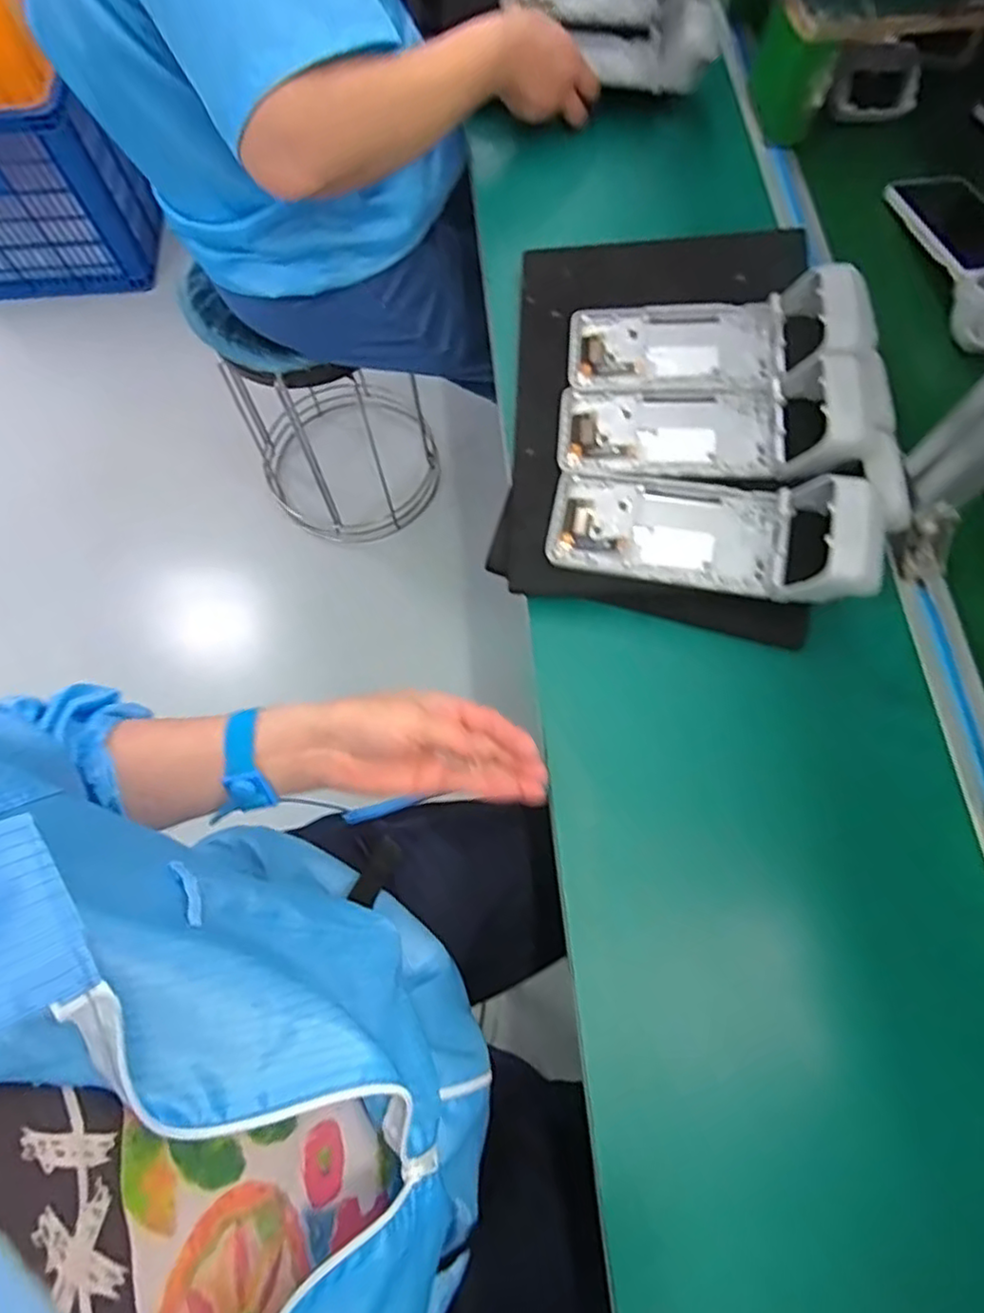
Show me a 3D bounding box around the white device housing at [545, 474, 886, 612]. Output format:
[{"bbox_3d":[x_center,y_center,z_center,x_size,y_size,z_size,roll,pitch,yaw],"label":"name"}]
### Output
[{"bbox_3d":[0.161,-0.092,0.494,0.230,0.049,0.093,10,73,20],"label":"white device housing"}]

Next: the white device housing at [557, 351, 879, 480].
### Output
[{"bbox_3d":[0.170,-0.181,0.516,0.232,0.050,0.090,4,72,19],"label":"white device housing"}]

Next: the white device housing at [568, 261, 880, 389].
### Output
[{"bbox_3d":[0.181,-0.263,0.529,0.226,0.081,0.085,5,73,2],"label":"white device housing"}]

